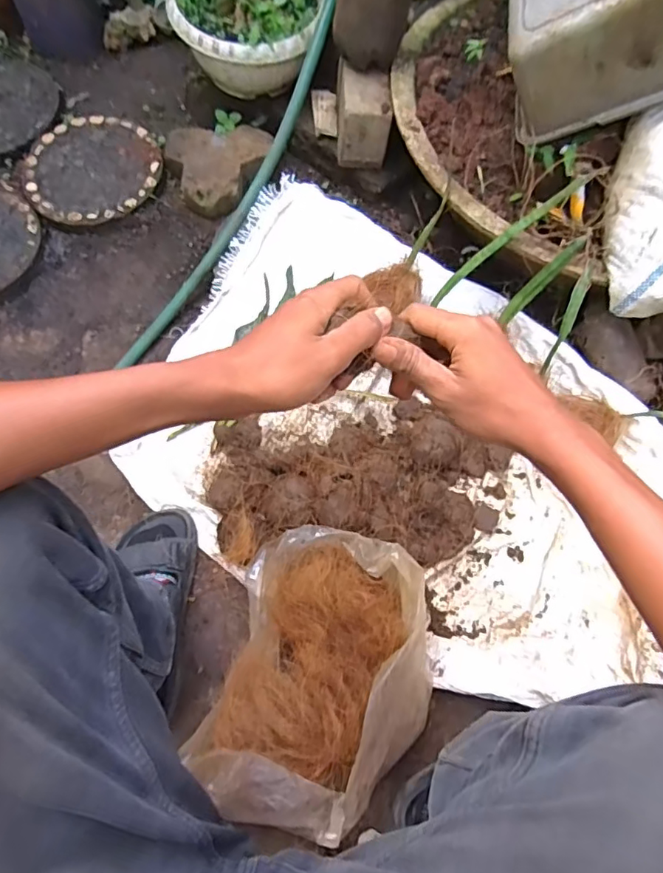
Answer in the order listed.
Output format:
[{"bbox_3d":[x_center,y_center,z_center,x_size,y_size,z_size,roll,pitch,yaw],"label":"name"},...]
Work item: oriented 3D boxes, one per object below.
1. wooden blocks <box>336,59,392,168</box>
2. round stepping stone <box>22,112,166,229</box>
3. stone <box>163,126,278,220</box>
[{"bbox_3d":[0.051,-0.536,0.887,0.084,0.099,0.112,0,68,-2],"label":"wooden blocks"},{"bbox_3d":[-0.438,-0.492,0.971,0.240,0.029,0.241,1,68,-2],"label":"round stepping stone"},{"bbox_3d":[-0.201,-0.488,0.957,0.186,0.060,0.170,1,68,-2],"label":"stone"}]

